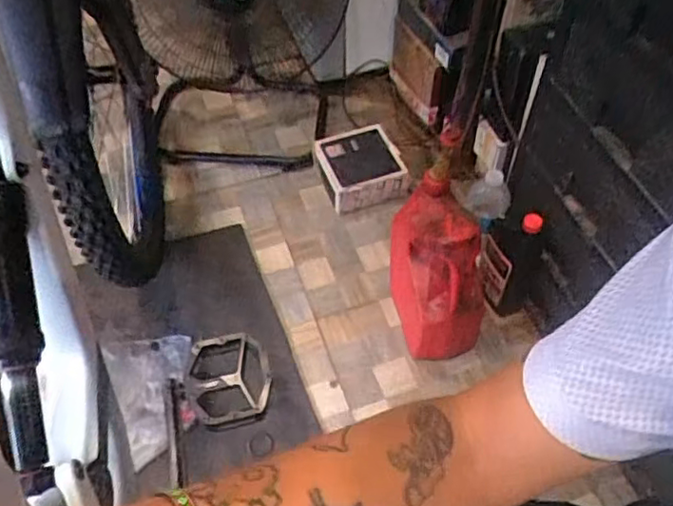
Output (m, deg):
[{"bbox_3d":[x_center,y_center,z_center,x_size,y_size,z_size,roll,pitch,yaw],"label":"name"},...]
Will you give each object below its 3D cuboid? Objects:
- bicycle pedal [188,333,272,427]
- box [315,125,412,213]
[{"bbox_3d":[-0.124,0.146,0.724,0.091,0.031,0.100,0,54,0],"label":"bicycle pedal"},{"bbox_3d":[0.057,-0.197,1.460,0.189,0.095,0.208,-16,56,-11],"label":"box"}]

